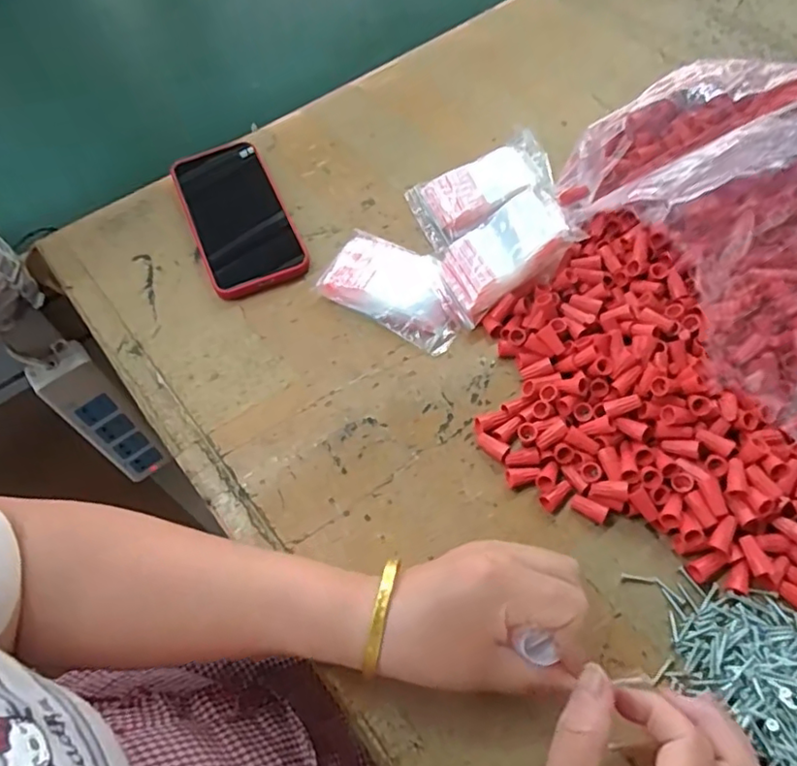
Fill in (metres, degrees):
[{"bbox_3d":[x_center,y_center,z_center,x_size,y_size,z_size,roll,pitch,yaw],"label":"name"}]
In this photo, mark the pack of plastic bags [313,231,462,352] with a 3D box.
[{"bbox_3d":[-0.001,-0.076,0.473,0.117,0.015,0.067,28,65,18],"label":"pack of plastic bags"}]

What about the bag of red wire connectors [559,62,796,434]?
[{"bbox_3d":[0.276,-0.127,0.436,0.254,0.098,0.267,-31,63,-14],"label":"bag of red wire connectors"}]

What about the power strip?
[{"bbox_3d":[-0.317,0.043,0.657,0.056,0.226,0.035,-40,64,-19],"label":"power strip"}]

